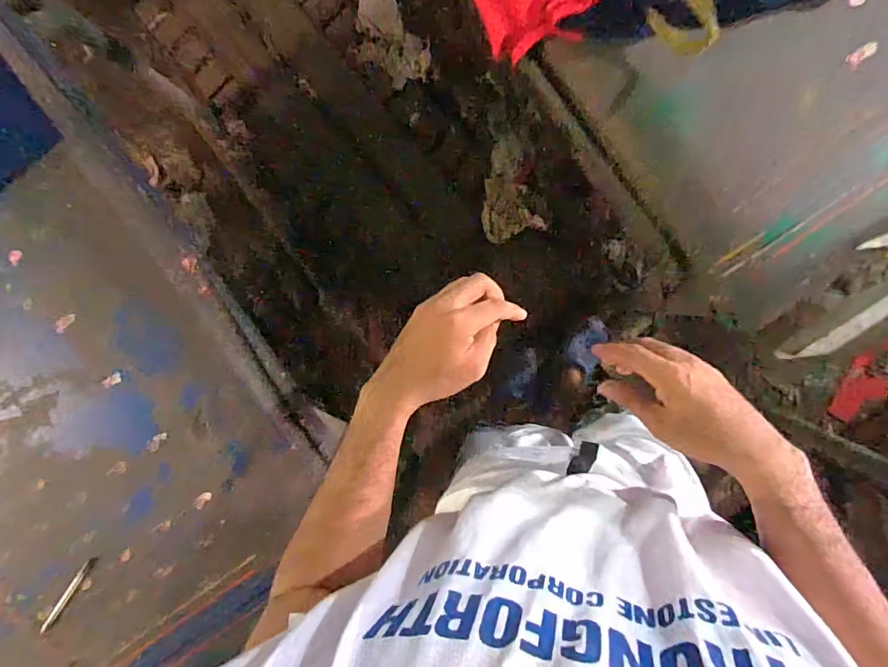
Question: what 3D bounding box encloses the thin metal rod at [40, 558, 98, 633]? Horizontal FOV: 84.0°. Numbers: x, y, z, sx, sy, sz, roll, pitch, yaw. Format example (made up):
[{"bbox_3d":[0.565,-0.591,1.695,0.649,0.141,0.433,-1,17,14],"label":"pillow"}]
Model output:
[{"bbox_3d":[-0.542,0.375,0.710,0.013,0.009,0.142,37,98,4],"label":"thin metal rod"}]

